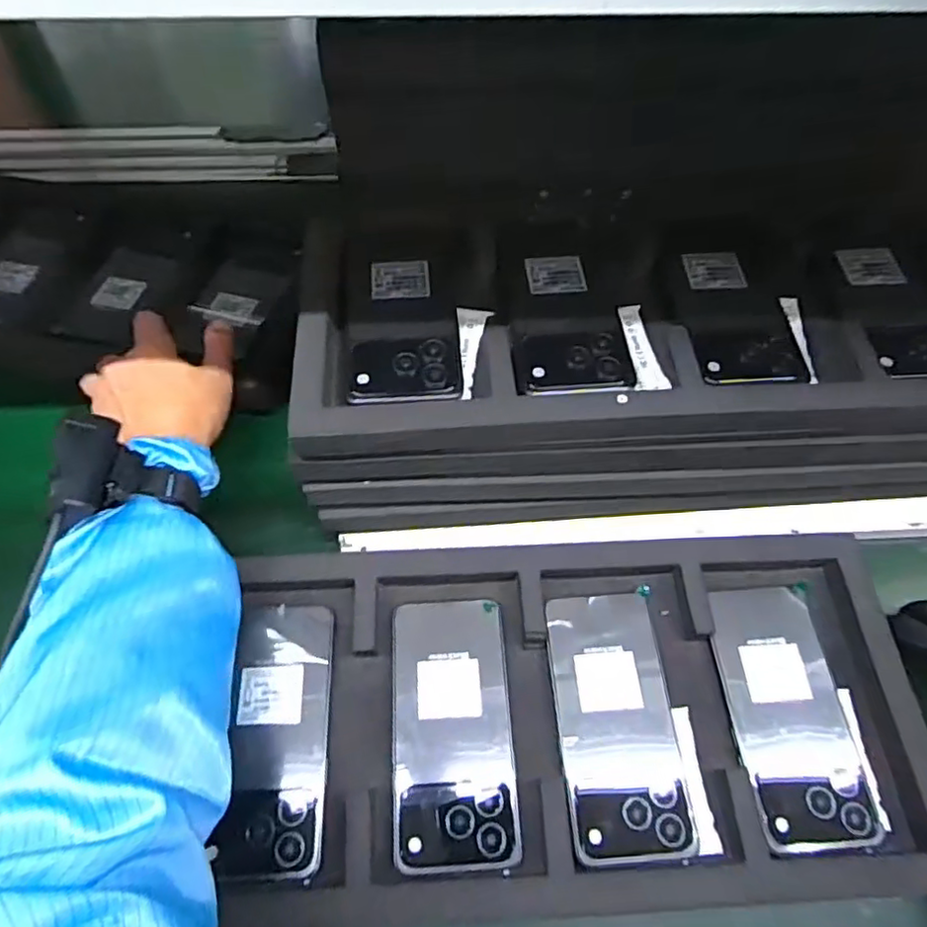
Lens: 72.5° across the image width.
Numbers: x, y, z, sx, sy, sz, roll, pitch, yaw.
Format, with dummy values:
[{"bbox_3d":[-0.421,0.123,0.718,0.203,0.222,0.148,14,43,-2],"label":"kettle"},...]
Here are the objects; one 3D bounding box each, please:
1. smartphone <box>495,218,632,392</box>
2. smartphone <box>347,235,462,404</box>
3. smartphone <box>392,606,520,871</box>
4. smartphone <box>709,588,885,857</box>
[{"bbox_3d":[0.069,-0.109,0.430,0.079,0.007,0.155,-3,60,-2],"label":"smartphone"},{"bbox_3d":[-0.040,-0.103,0.423,0.074,0.014,0.141,-5,60,-3],"label":"smartphone"},{"bbox_3d":[-0.007,0.166,0.403,0.076,0.007,0.156,-3,60,-2],"label":"smartphone"},{"bbox_3d":[0.208,0.157,0.409,0.072,0.012,0.156,-4,60,-3],"label":"smartphone"}]

